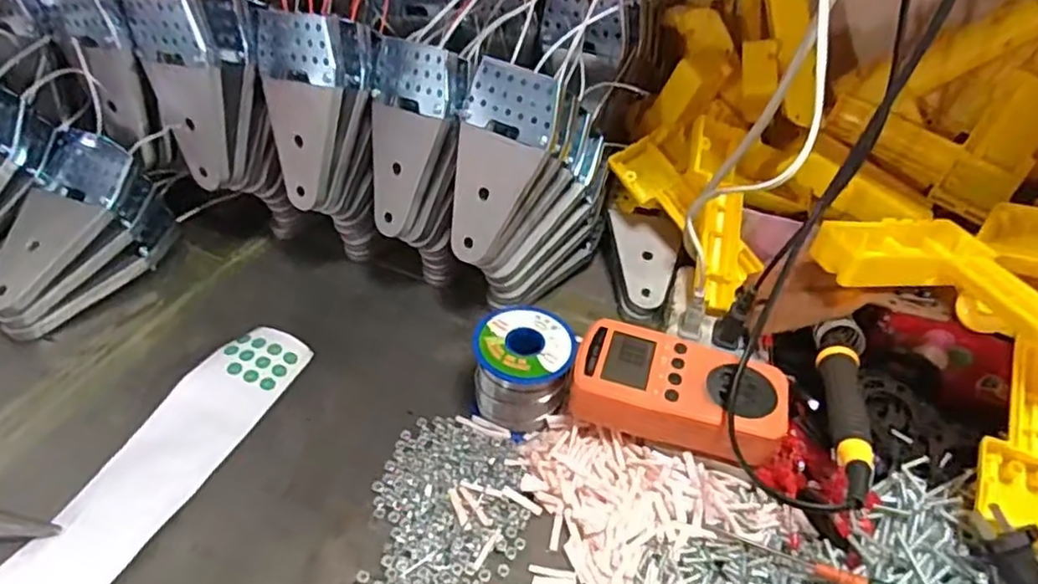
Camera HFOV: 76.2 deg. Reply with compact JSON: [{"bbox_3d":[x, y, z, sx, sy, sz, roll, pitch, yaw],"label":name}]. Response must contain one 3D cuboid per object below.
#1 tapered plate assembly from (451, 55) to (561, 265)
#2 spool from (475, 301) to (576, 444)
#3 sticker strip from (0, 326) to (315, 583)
[{"bbox_3d":[-0.017,-0.086,0.457,0.068,0.136,0.011,24,18,18],"label":"tapered plate assembly"},{"bbox_3d":[0.002,0.052,0.443,0.062,0.060,0.065,0,42,-8],"label":"spool"},{"bbox_3d":[-0.213,0.101,0.404,0.060,0.010,0.222,18,45,13],"label":"sticker strip"}]

